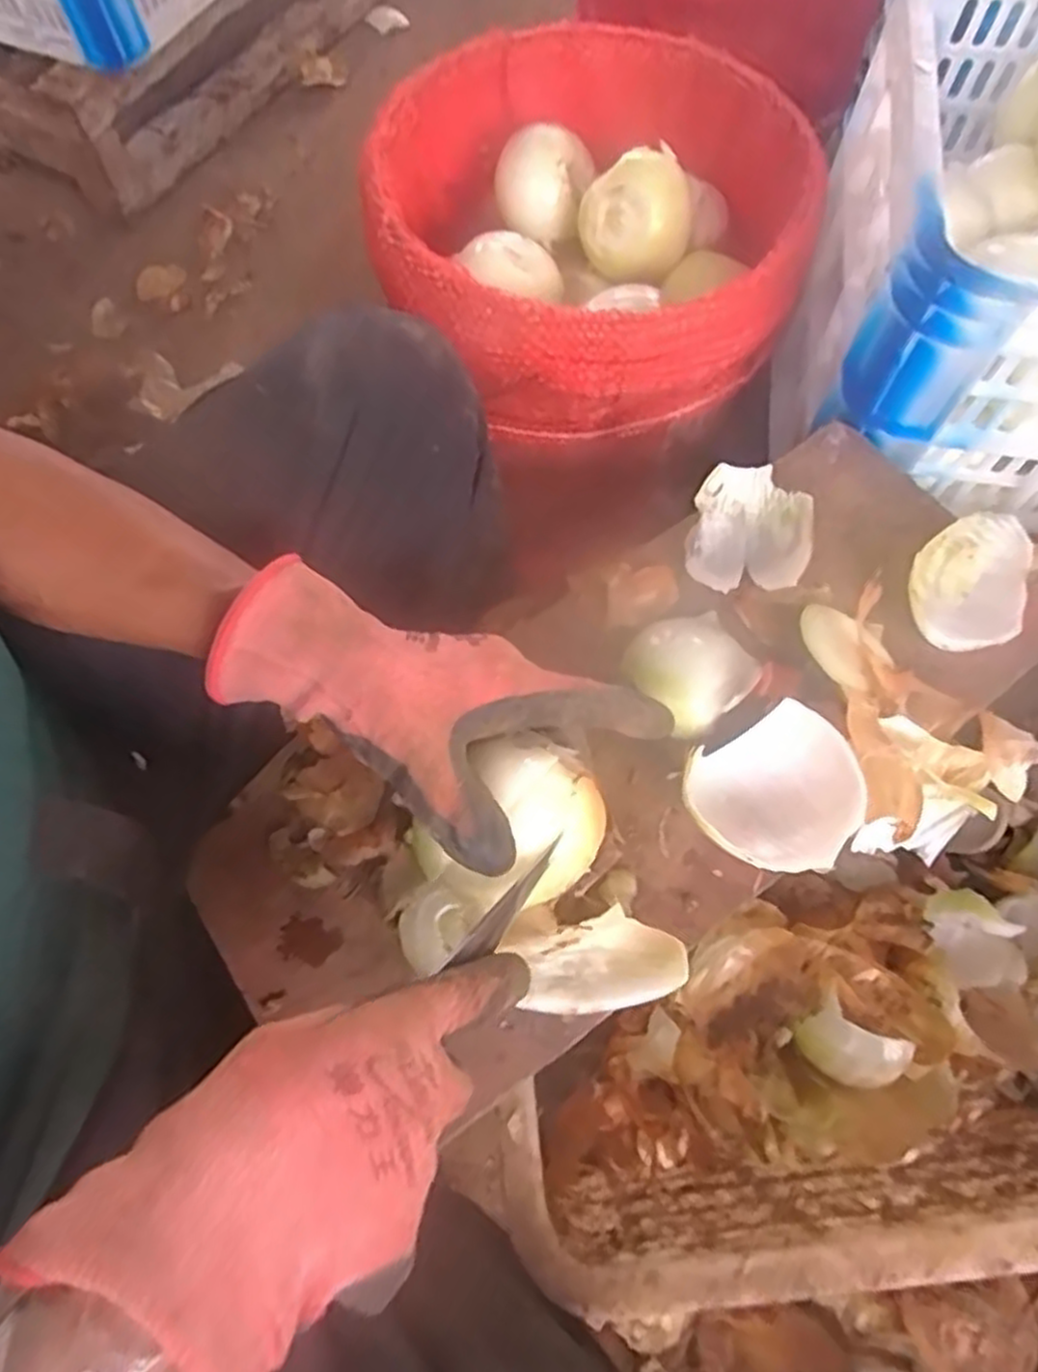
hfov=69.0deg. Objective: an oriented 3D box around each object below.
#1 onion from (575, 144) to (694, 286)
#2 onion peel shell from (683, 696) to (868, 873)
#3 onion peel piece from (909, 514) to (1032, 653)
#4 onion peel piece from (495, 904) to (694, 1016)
[{"bbox_3d":[0.087,-0.346,0.559,0.074,0.065,0.062,-16,67,-6],"label":"onion"},{"bbox_3d":[0.132,0.056,0.386,0.071,0.043,0.075,0,67,0],"label":"onion peel shell"},{"bbox_3d":[0.261,-0.057,0.439,0.064,0.033,0.082,42,73,17],"label":"onion peel piece"},{"bbox_3d":[0.035,0.130,0.358,0.081,0.026,0.045,-2,67,0],"label":"onion peel piece"}]

